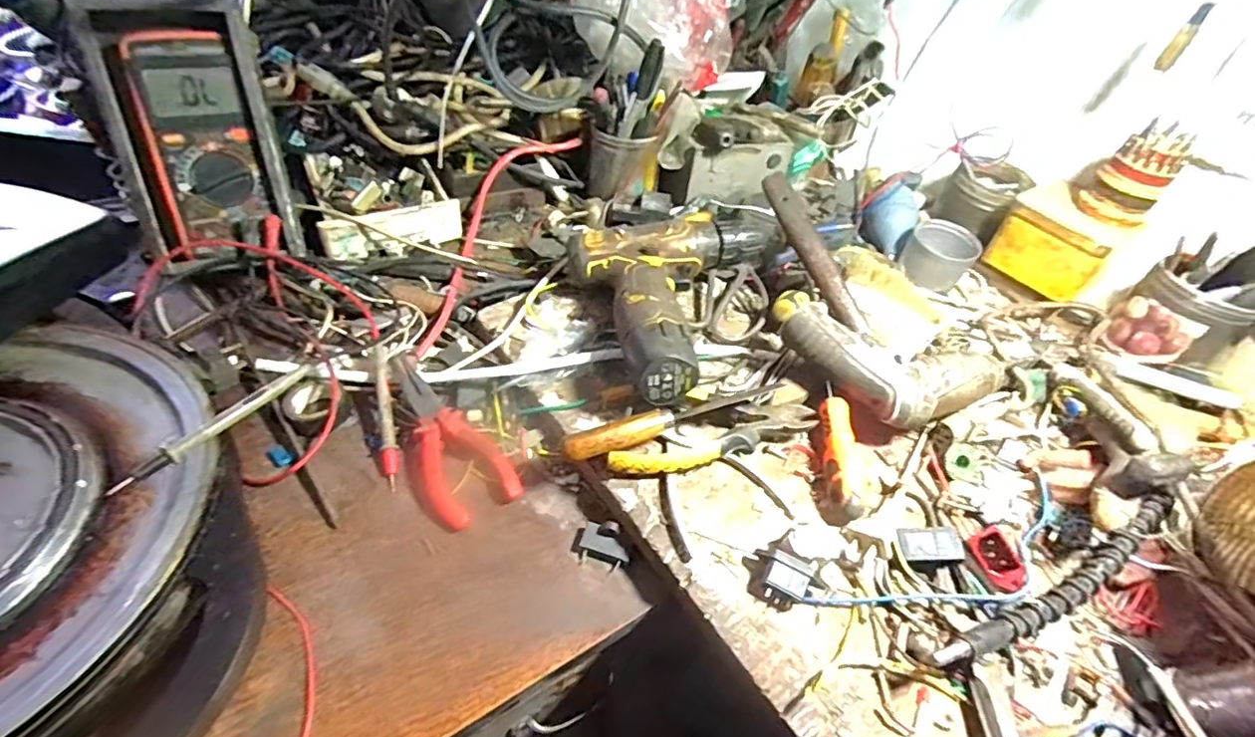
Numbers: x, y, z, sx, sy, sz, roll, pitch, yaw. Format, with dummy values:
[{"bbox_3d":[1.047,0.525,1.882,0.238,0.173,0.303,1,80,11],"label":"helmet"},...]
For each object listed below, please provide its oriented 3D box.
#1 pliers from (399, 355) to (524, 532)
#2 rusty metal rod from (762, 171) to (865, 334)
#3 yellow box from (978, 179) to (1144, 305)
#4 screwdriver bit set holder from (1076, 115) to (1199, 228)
[{"bbox_3d":[-0.144,0.048,0.443,0.066,0.024,0.147,-25,56,-26],"label":"pliers"},{"bbox_3d":[0.163,-0.105,0.513,0.022,0.014,0.164,-18,73,-16],"label":"rusty metal rod"},{"bbox_3d":[0.434,-0.128,0.580,0.085,0.068,0.101,-30,57,-29],"label":"yellow box"},{"bbox_3d":[0.469,-0.178,0.532,0.052,0.078,0.057,-34,60,-31],"label":"screwdriver bit set holder"}]

